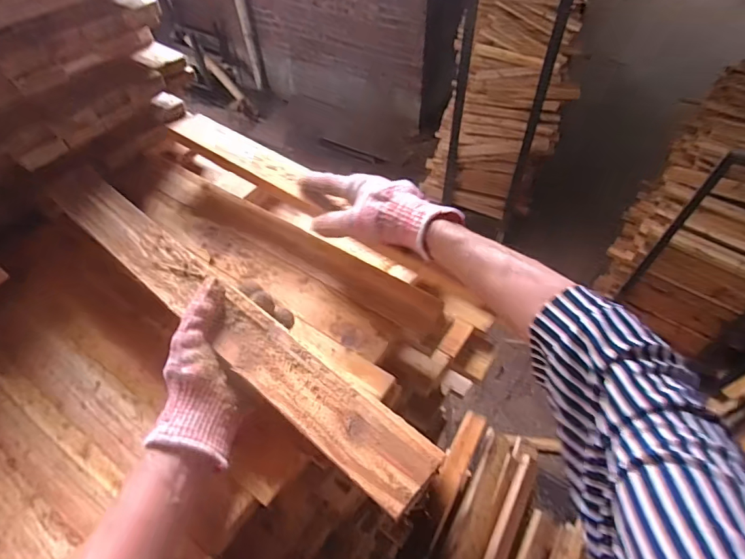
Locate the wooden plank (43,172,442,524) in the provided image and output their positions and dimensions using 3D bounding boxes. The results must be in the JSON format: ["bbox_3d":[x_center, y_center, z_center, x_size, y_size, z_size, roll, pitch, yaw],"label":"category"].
[{"bbox_3d":[-0.153,0.021,0.422,0.490,0.020,0.062,35,62,23],"label":"wooden plank"}]

